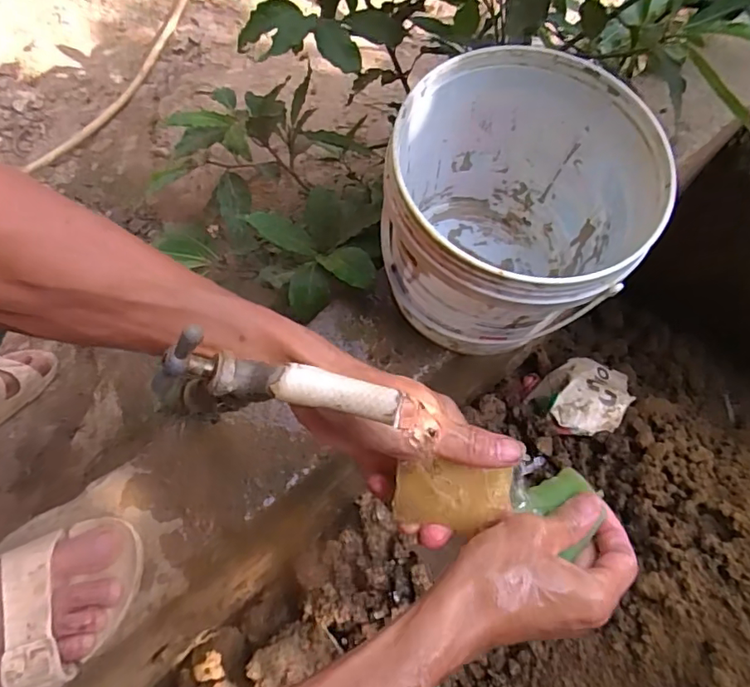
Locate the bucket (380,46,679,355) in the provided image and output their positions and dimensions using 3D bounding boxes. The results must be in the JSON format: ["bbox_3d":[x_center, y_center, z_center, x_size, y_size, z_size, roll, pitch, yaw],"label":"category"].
[{"bbox_3d":[0.107,-0.094,0.445,0.189,0.181,0.188,0,66,0],"label":"bucket"}]

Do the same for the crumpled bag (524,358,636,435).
[{"bbox_3d":[0.375,0.095,0.964,0.187,0.094,0.153,-6,67,-3],"label":"crumpled bag"}]

